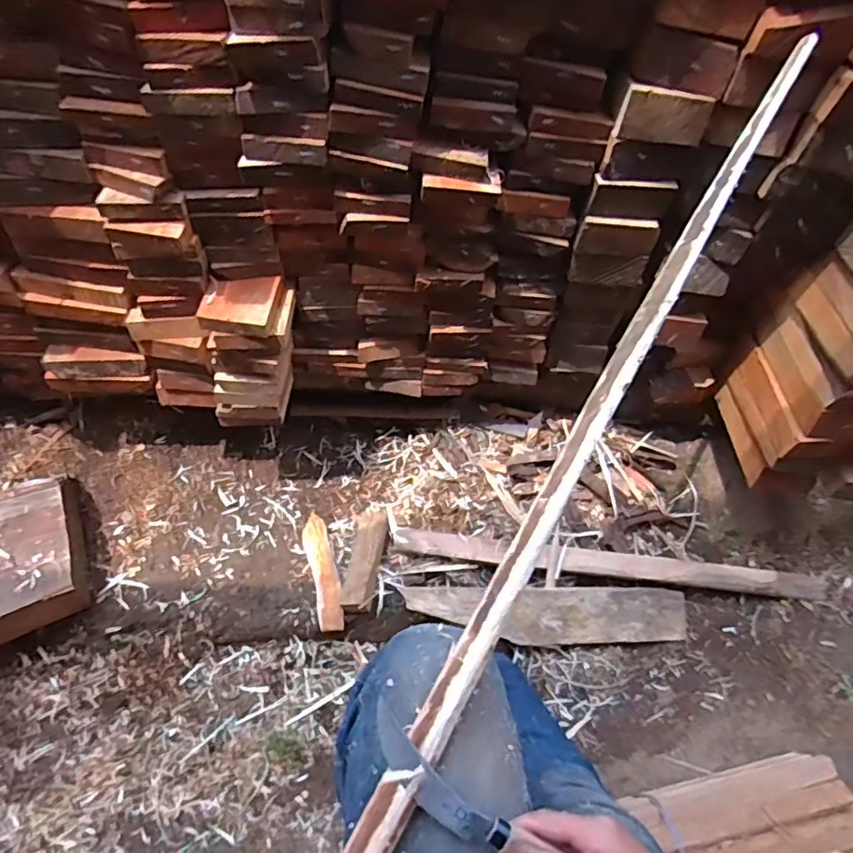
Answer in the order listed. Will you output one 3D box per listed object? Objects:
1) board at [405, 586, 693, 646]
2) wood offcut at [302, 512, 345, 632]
[{"bbox_3d":[0.259,0.393,1.181,0.607,0.023,0.115,3,78,-10],"label":"board"},{"bbox_3d":[-0.215,0.300,1.185,0.055,0.020,0.261,-15,53,-10],"label":"wood offcut"}]

